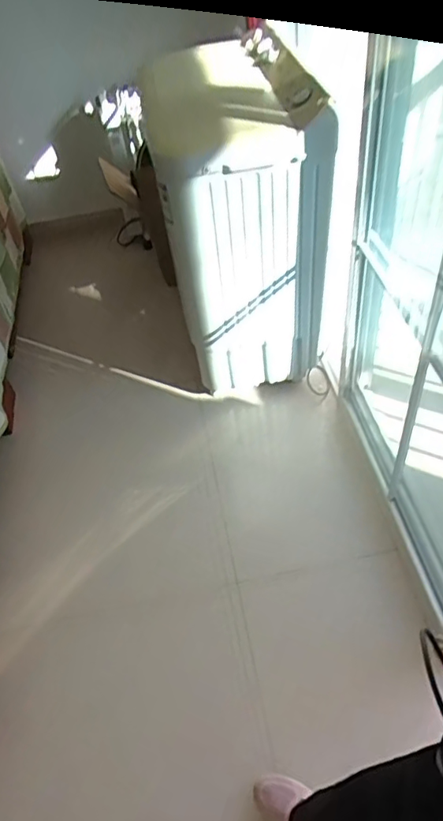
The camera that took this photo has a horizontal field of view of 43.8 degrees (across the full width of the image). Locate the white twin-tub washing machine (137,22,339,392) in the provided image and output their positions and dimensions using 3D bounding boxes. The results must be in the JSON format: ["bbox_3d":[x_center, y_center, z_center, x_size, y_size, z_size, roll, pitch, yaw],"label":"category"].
[{"bbox_3d":[0.033,-0.616,1.720,0.440,0.905,0.707,-10,47,-3],"label":"white twin-tub washing machine"}]

